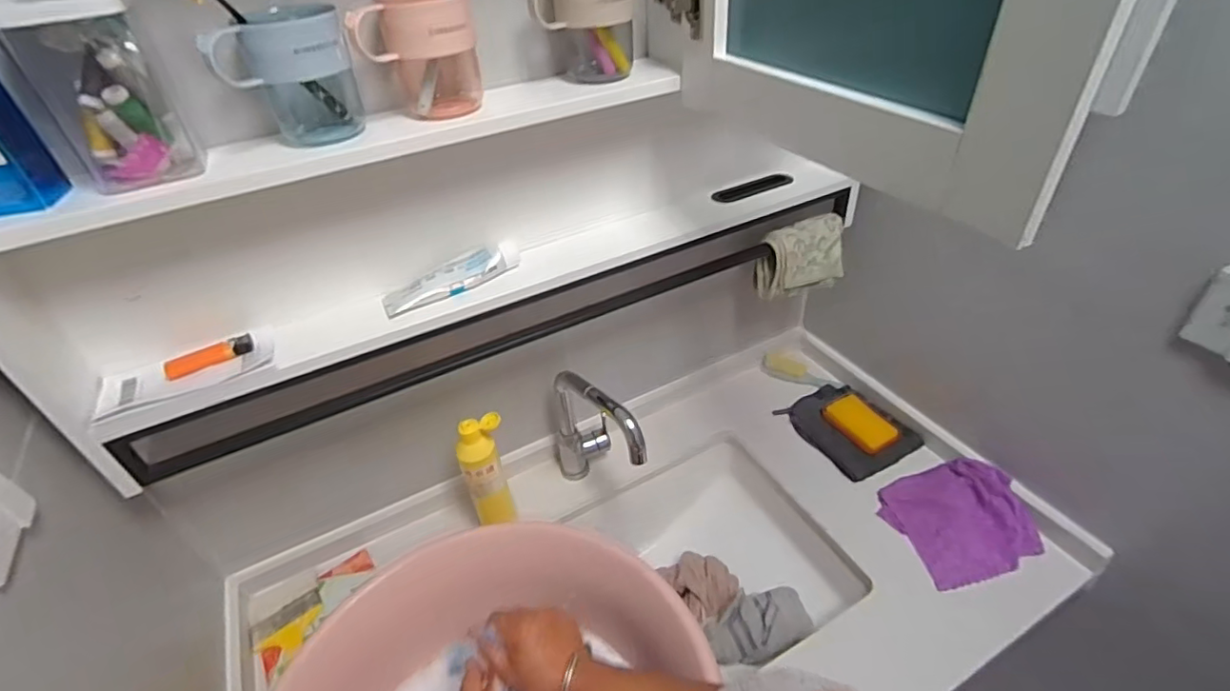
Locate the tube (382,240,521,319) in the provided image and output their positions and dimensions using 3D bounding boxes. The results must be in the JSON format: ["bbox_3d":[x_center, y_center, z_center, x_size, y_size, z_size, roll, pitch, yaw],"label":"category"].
[{"bbox_3d":[-0.188,-0.080,0.681,0.166,0.034,0.042,-23,43,-21],"label":"tube"}]

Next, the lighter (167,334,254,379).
[{"bbox_3d":[-0.421,0.011,0.603,0.080,0.014,0.017,-27,44,-25],"label":"lighter"}]

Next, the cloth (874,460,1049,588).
[{"bbox_3d":[0.490,0.241,0.825,0.167,0.049,0.167,-14,40,-12],"label":"cloth"}]

